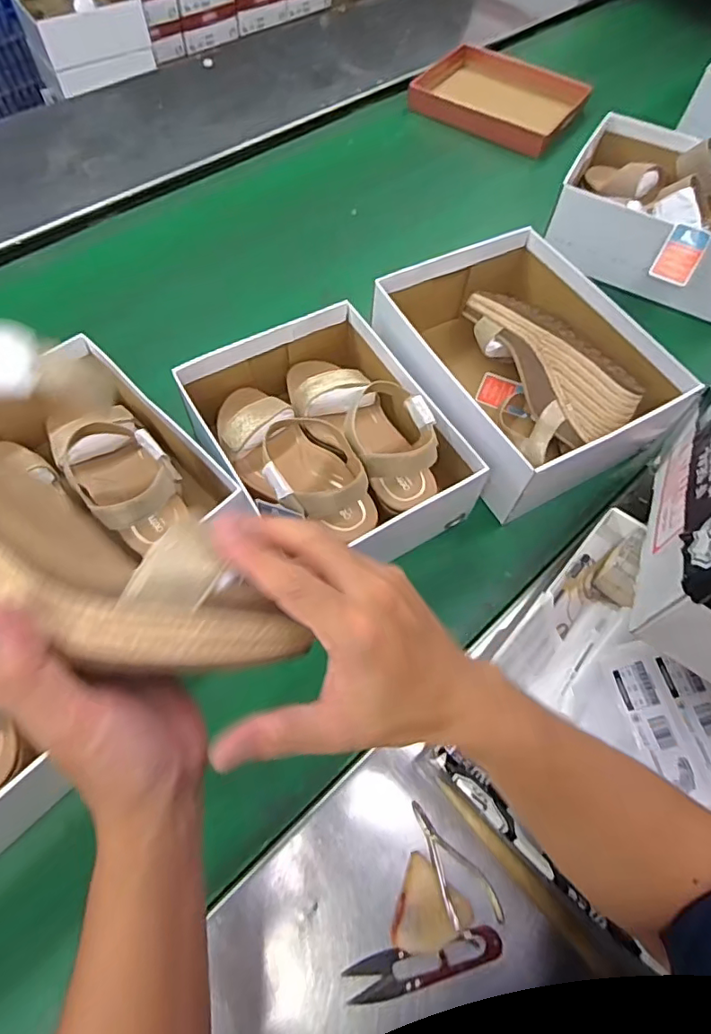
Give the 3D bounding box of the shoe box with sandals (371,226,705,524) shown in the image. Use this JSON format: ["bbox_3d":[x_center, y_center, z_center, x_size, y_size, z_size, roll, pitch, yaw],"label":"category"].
[{"bbox_3d":[0.182,-0.185,0.640,0.273,0.109,0.322,-24,65,-15],"label":"shoe box with sandals"}]

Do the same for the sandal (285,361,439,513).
[{"bbox_3d":[0.007,-0.108,0.563,0.103,0.084,0.230,-22,65,-14],"label":"sandal"}]

